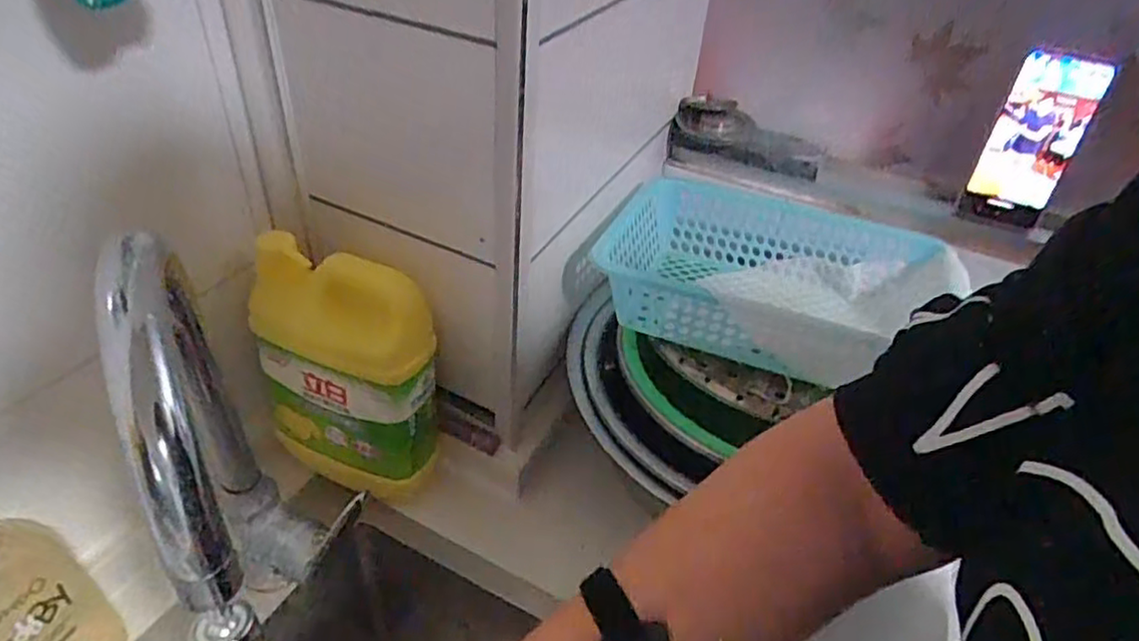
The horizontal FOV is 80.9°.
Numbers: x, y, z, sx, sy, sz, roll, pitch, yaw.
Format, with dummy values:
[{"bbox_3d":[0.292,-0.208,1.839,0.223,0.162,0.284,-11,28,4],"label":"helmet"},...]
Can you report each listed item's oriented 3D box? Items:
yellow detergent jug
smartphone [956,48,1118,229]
[{"bbox_3d":[-0.178,0.043,0.536,0.148,0.196,0.066,18,41,14],"label":"yellow detergent jug"},{"bbox_3d":[0.426,-0.163,0.615,0.071,0.154,0.005,18,32,15],"label":"smartphone"}]

